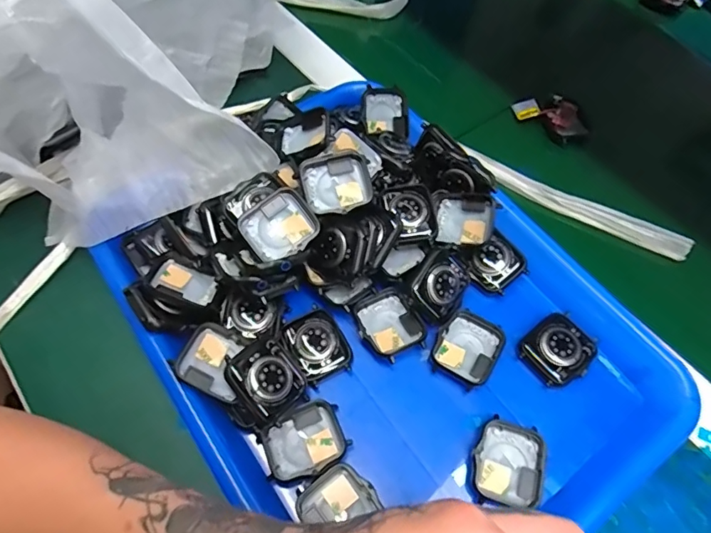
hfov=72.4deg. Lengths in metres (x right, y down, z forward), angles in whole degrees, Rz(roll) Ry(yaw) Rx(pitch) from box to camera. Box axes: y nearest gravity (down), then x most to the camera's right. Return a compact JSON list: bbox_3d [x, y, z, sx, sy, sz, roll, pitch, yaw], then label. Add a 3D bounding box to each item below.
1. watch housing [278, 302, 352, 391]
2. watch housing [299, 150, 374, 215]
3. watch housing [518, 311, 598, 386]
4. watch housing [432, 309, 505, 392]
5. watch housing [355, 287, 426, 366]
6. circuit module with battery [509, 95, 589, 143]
[{"bbox_3d":[-0.025,0.049,0.305,0.035,0.016,0.044,-28,64,-16],"label":"watch housing"},{"bbox_3d":[-0.012,-0.053,0.310,0.042,0.010,0.039,-21,88,-12],"label":"watch housing"},{"bbox_3d":[0.129,0.052,0.307,0.044,0.012,0.038,-37,67,-20],"label":"watch housing"},{"bbox_3d":[0.071,0.051,0.308,0.037,0.011,0.045,28,63,14],"label":"watch housing"},{"bbox_3d":[0.021,0.039,0.314,0.036,0.015,0.044,-28,65,-16],"label":"watch housing"},{"bbox_3d":[0.166,-0.126,0.418,0.050,0.014,0.048,-7,60,-5],"label":"circuit module with battery"}]

